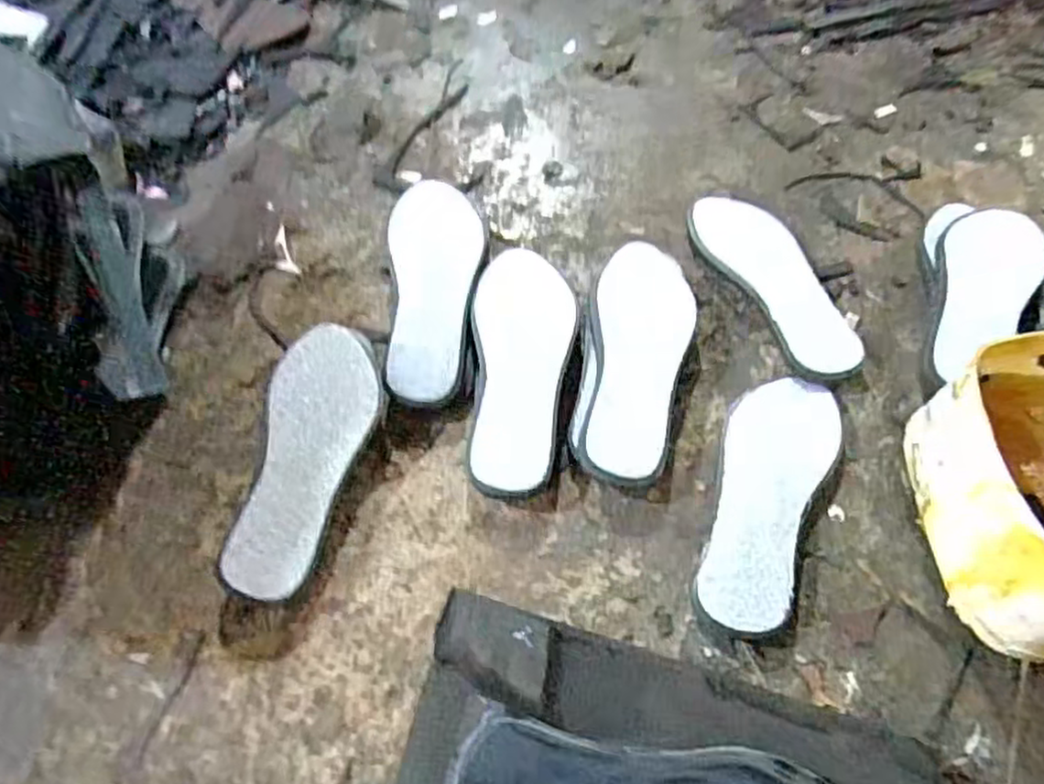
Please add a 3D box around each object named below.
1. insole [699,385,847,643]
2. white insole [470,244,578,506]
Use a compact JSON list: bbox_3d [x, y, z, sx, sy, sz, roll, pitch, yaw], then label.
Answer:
[{"bbox_3d":[0.192,0.082,0.563,0.082,0.030,0.217,20,62,11],"label":"insole"},{"bbox_3d":[0.001,-0.021,0.617,0.089,0.041,0.235,2,62,1],"label":"white insole"}]

